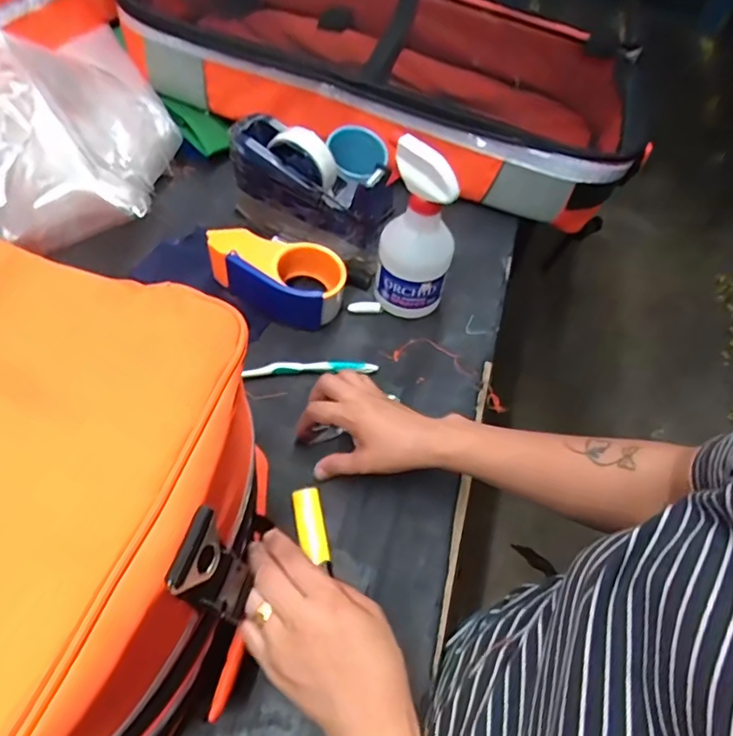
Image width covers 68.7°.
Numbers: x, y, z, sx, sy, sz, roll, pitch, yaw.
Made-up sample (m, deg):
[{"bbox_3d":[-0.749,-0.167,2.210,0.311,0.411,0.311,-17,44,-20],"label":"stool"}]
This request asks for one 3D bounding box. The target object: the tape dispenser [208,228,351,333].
[{"bbox_3d":[-0.099,-0.104,0.591,0.150,0.072,0.083,21,57,9],"label":"tape dispenser"}]

